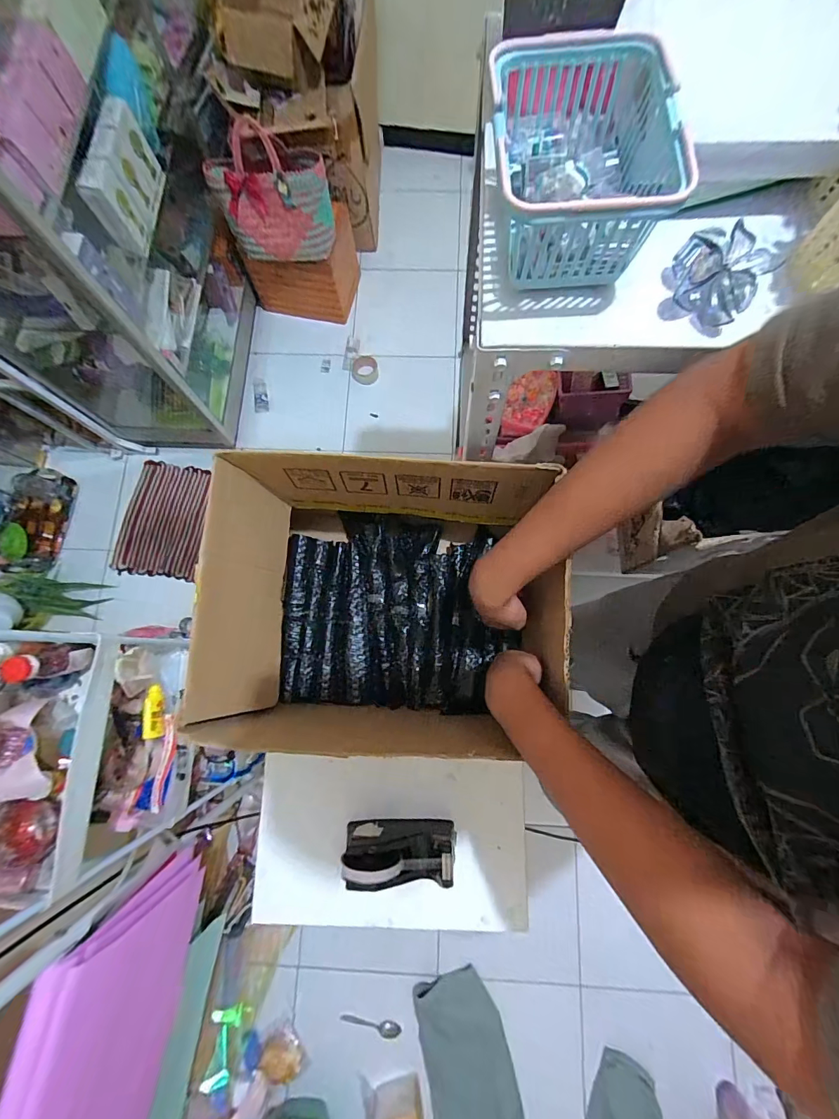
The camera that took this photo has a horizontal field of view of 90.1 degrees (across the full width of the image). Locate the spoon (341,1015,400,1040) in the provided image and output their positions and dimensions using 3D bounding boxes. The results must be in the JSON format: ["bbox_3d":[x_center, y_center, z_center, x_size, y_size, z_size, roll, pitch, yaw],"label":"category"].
[{"bbox_3d":[-0.138,1.310,1.178,0.169,0.020,0.036,7,78,3],"label":"spoon"}]

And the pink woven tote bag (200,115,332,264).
[{"bbox_3d":[-0.437,-1.075,1.266,0.332,0.289,0.129,2,78,2],"label":"pink woven tote bag"}]

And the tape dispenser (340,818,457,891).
[{"bbox_3d":[-0.026,0.409,0.583,0.150,0.091,0.055,-2,78,1],"label":"tape dispenser"}]

